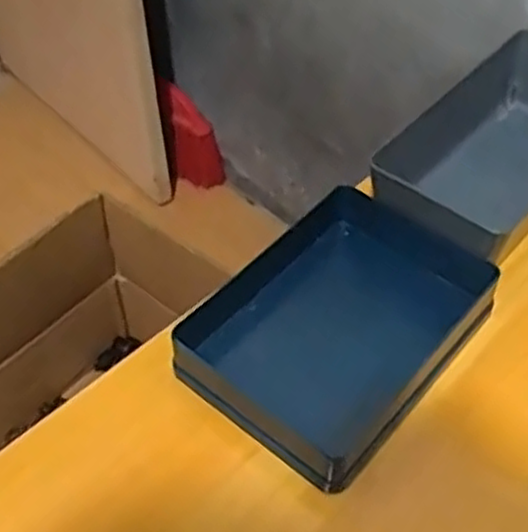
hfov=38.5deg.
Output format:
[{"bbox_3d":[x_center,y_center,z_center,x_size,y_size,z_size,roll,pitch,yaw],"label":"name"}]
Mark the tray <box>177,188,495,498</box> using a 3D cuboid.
[{"bbox_3d":[0.042,0.028,0.395,0.107,0.029,0.152,33,56,25],"label":"tray"}]

